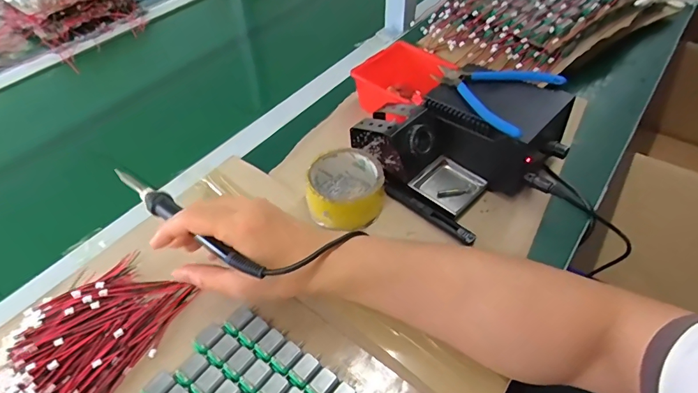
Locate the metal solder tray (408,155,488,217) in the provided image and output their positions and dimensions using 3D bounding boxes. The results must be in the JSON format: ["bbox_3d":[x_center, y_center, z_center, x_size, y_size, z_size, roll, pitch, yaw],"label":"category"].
[{"bbox_3d":[0.114,-0.015,0.506,0.068,0.012,0.071,-37,56,-26],"label":"metal solder tray"}]

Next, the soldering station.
[{"bbox_3d":[0.175,-0.083,0.509,0.107,0.086,0.154,-36,56,-26],"label":"soldering station"}]

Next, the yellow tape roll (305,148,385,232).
[{"bbox_3d":[-0.003,-0.009,0.478,0.082,0.045,0.083,-1,48,2],"label":"yellow tape roll"}]

